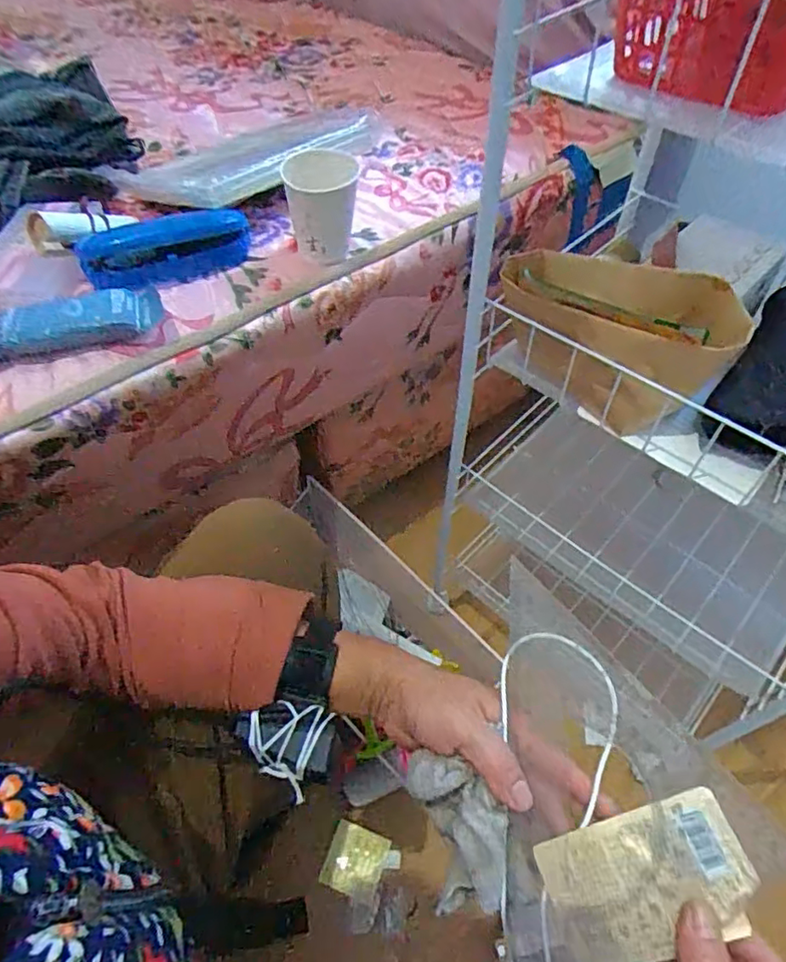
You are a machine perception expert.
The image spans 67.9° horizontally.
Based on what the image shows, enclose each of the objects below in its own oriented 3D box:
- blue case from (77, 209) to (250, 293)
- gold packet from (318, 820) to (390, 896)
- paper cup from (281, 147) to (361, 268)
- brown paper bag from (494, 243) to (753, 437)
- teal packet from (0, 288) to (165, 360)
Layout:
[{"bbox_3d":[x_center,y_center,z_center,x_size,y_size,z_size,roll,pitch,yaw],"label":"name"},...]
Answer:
[{"bbox_3d":[-0.216,-0.222,0.560,0.155,0.040,0.066,-25,57,-19],"label":"blue case"},{"bbox_3d":[-0.046,0.459,0.706,0.067,0.014,0.068,17,54,12],"label":"gold packet"},{"bbox_3d":[-0.066,-0.261,0.552,0.063,0.085,0.067,-6,53,-5],"label":"paper cup"},{"bbox_3d":[0.163,-0.108,0.450,0.169,0.097,0.088,31,58,21],"label":"brown paper bag"},{"bbox_3d":[-0.276,-0.137,0.500,0.147,0.019,0.052,-14,54,-11],"label":"teal packet"}]

